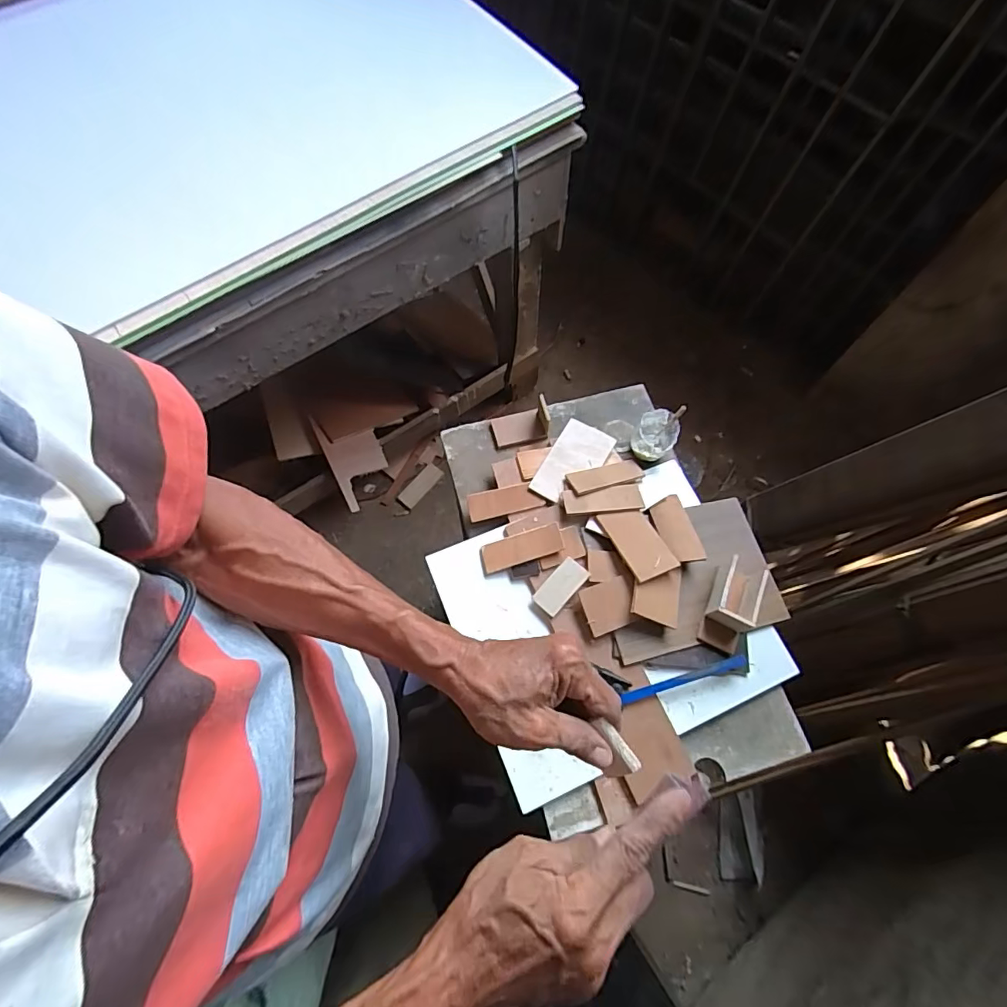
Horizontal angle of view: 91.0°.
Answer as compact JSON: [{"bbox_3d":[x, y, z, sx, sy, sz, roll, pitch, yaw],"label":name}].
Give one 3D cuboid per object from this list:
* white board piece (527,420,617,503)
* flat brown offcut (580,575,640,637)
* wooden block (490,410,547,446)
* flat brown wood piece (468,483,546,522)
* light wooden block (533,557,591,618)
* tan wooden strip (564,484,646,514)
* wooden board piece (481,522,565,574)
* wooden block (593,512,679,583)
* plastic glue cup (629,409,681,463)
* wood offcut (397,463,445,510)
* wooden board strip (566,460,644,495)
[{"bbox_3d":[0.105,-0.061,0.746,0.077,0.004,0.138,29,71,9],"label":"white board piece"},{"bbox_3d":[0.139,0.134,0.651,0.066,0.011,0.063,-20,63,2],"label":"flat brown offcut"},{"bbox_3d":[0.022,-0.119,0.789,0.079,0.007,0.054,-15,70,-7],"label":"wooden block"},{"bbox_3d":[0.003,-0.003,0.725,0.106,0.009,0.041,-11,70,-5],"label":"flat brown wood piece"},{"bbox_3d":[0.078,0.110,0.663,0.039,0.009,0.076,42,74,13],"label":"light wooden block"},{"bbox_3d":[0.142,-0.004,0.704,0.114,0.010,0.042,-2,64,-7],"label":"tan wooden strip"},{"bbox_3d":[0.026,0.062,0.684,0.112,0.009,0.041,-16,66,3],"label":"wooden board piece"},{"bbox_3d":[0.183,0.051,0.674,0.060,0.009,0.108,-25,59,-7],"label":"wooden block"},{"bbox_3d":[0.232,-0.102,0.761,0.059,0.054,0.067,37,73,12],"label":"plastic glue cup"},{"bbox_3d":[-0.231,-0.049,1.386,0.055,0.014,0.139,40,74,13],"label":"wood offcut"},{"bbox_3d":[0.149,-0.040,0.725,0.107,0.005,0.045,-15,49,-14],"label":"wooden board strip"}]

